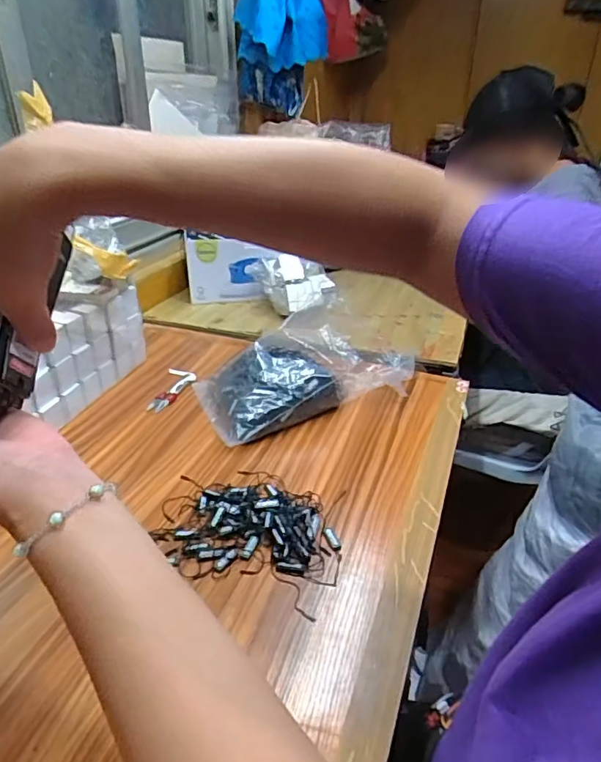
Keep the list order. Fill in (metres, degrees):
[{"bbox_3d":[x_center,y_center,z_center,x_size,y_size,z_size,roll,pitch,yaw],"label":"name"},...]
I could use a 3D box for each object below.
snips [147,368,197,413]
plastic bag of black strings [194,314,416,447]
[{"bbox_3d":[-0.191,0.011,0.791,0.049,0.011,0.122,4,30,4],"label":"snips"},{"bbox_3d":[0.011,-0.020,0.765,0.317,0.088,0.170,-14,33,-25],"label":"plastic bag of black strings"}]

